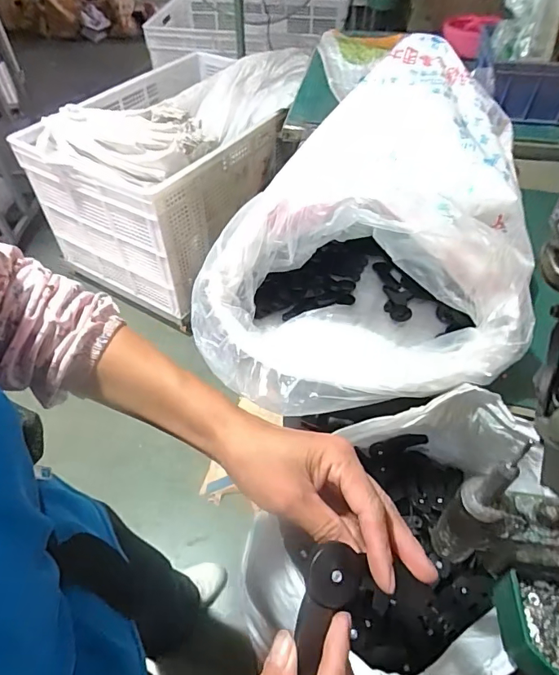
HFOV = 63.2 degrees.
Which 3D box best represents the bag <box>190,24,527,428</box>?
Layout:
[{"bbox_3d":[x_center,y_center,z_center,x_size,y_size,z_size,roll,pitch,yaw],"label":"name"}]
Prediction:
[{"bbox_3d":[0.174,-0.211,0.747,0.426,0.251,0.632,17,52,15],"label":"bag"}]

